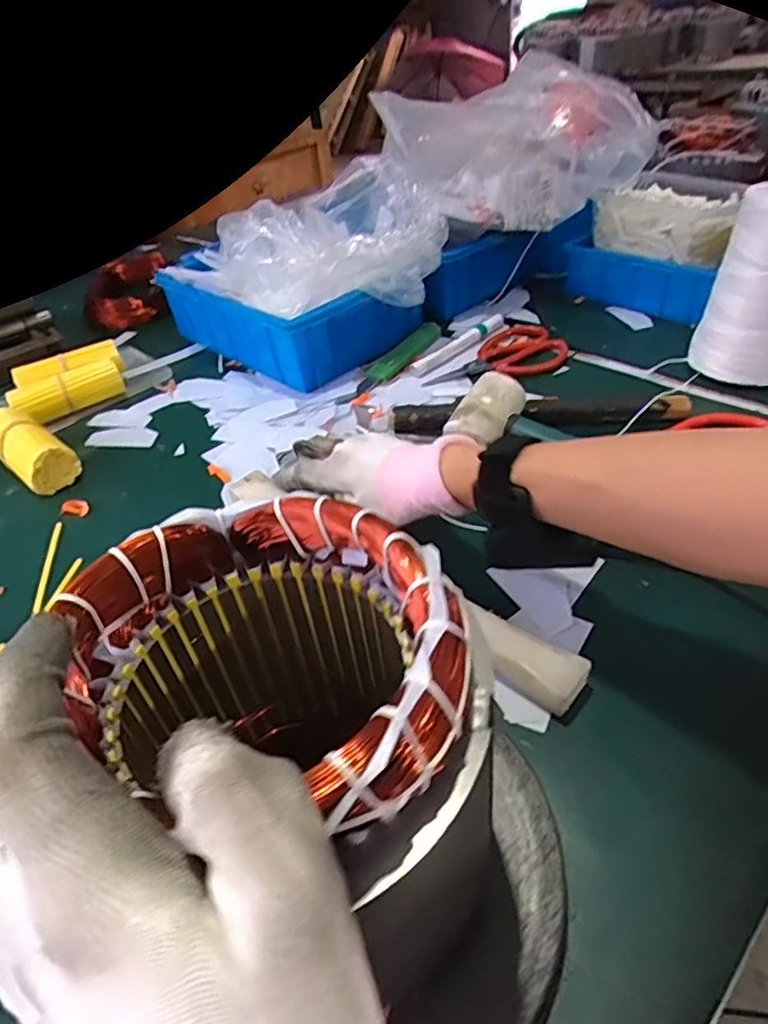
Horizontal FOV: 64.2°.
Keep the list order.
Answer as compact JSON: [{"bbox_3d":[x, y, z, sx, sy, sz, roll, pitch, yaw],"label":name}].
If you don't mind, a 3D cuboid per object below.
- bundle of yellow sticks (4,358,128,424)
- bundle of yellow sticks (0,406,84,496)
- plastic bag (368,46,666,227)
[{"bbox_3d":[-0.332,-0.125,0.647,0.108,0.039,0.035,-30,45,-24],"label":"bundle of yellow sticks"},{"bbox_3d":[-0.336,-0.066,0.574,0.117,0.041,0.050,37,55,22],"label":"bundle of yellow sticks"},{"bbox_3d":[0.126,-0.377,0.645,0.256,0.129,0.124,-6,40,1],"label":"plastic bag"}]

